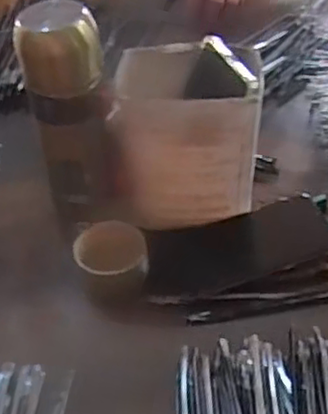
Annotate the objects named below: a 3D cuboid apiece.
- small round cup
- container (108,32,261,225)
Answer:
[{"bbox_3d":[-0.048,0.050,0.616,0.063,0.045,0.059,-15,47,-10],"label":"small round cup"},{"bbox_3d":[0.022,-0.061,0.620,0.122,0.159,0.096,-2,46,2],"label":"container"}]

